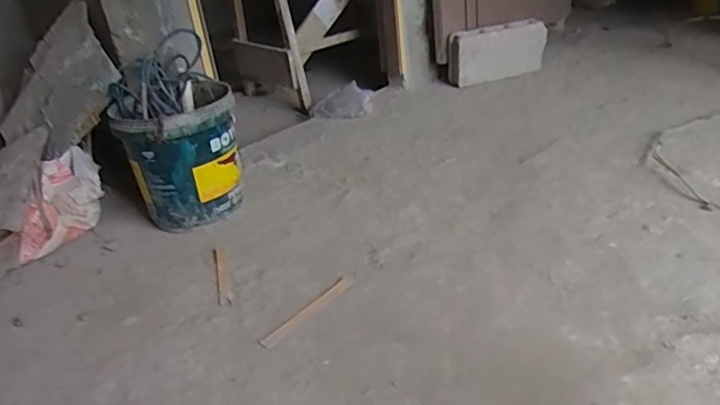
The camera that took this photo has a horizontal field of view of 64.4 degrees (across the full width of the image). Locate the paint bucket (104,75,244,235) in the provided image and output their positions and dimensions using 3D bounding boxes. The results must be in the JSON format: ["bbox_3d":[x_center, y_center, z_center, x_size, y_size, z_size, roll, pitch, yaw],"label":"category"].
[{"bbox_3d":[-0.459,-0.111,1.528,0.284,0.318,0.270,-6,30,3],"label":"paint bucket"}]

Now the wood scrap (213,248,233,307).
[{"bbox_3d":[-0.313,0.164,1.302,0.030,0.010,0.239,-14,30,-10],"label":"wood scrap"}]

